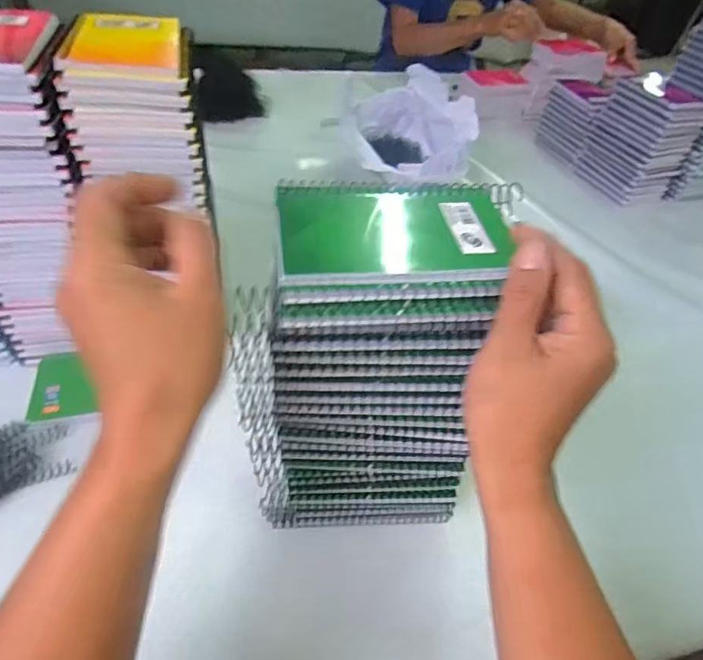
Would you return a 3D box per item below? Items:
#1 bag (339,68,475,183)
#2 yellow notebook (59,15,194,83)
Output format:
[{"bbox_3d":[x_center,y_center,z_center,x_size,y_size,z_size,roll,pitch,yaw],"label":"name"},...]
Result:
[{"bbox_3d":[0.086,-0.338,0.862,0.198,0.124,0.232,4,45,-4],"label":"bag"},{"bbox_3d":[-0.172,-0.222,0.402,0.086,0.008,0.126,-1,45,-17],"label":"yellow notebook"}]

